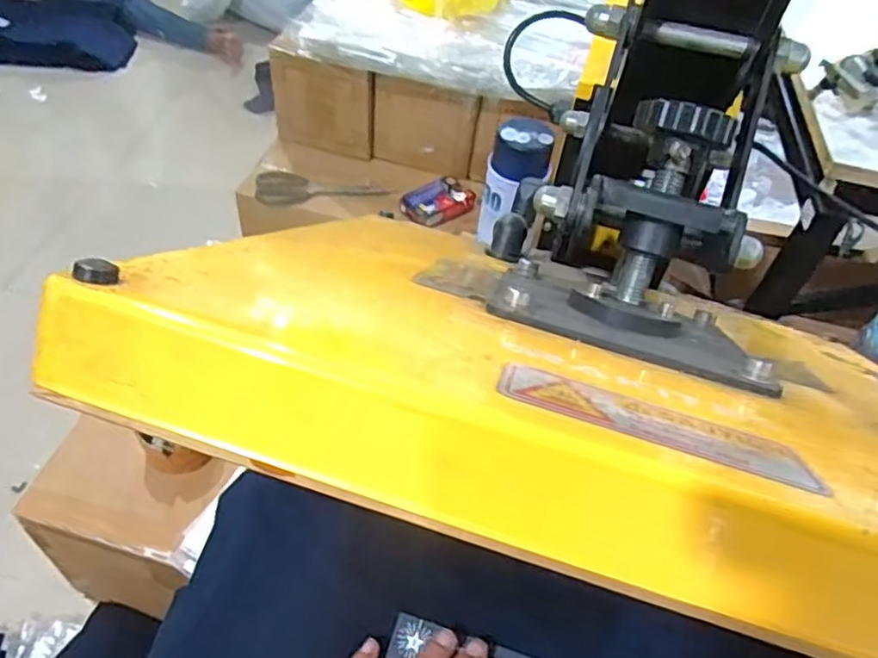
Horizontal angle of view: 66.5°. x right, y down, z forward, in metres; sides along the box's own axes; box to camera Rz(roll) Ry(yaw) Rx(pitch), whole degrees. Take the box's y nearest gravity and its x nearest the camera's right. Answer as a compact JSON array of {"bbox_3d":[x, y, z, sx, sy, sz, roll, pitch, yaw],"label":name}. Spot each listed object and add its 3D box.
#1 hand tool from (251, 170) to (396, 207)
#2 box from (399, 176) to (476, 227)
[{"bbox_3d":[-0.169,-0.200,0.972,0.184,0.015,0.087,5,49,-15],"label":"hand tool"},{"bbox_3d":[0.003,-0.182,0.949,0.099,0.027,0.064,-32,59,-30],"label":"box"}]

